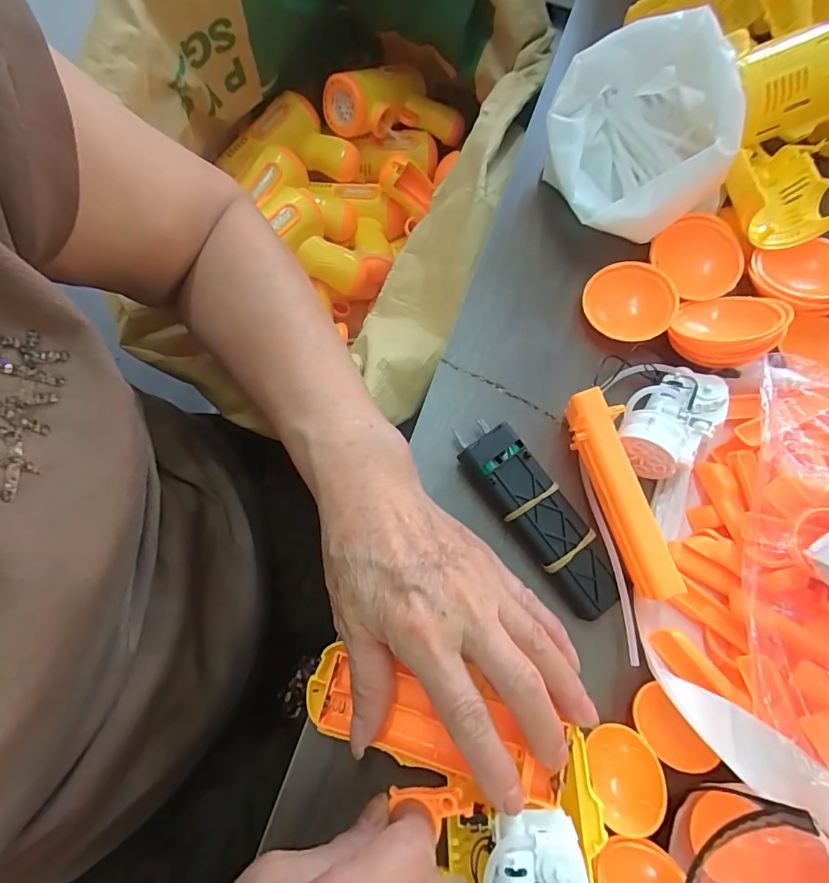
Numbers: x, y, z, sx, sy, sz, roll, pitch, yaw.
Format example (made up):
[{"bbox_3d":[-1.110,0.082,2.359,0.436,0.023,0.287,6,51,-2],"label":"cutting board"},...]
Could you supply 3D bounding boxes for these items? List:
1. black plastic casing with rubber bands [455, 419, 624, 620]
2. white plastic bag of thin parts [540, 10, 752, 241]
[{"bbox_3d":[0.067,0.040,0.254,0.031,0.023,0.114,-35,77,-11],"label":"black plastic casing with rubber bands"},{"bbox_3d":[0.139,-0.190,0.297,0.108,0.076,0.120,3,73,0],"label":"white plastic bag of thin parts"}]

